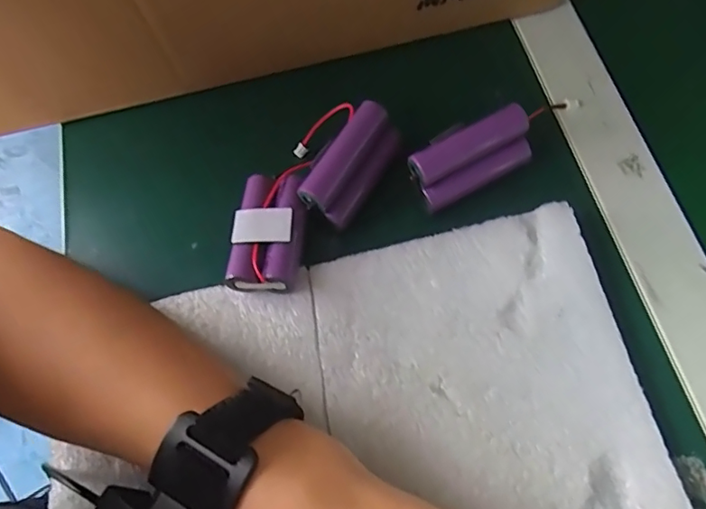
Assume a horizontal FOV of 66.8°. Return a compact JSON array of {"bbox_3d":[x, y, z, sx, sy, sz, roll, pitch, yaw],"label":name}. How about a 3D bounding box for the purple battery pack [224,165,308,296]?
[{"bbox_3d":[-0.044,-0.016,0.285,0.034,0.018,0.071,4,68,5],"label":"purple battery pack"}]

